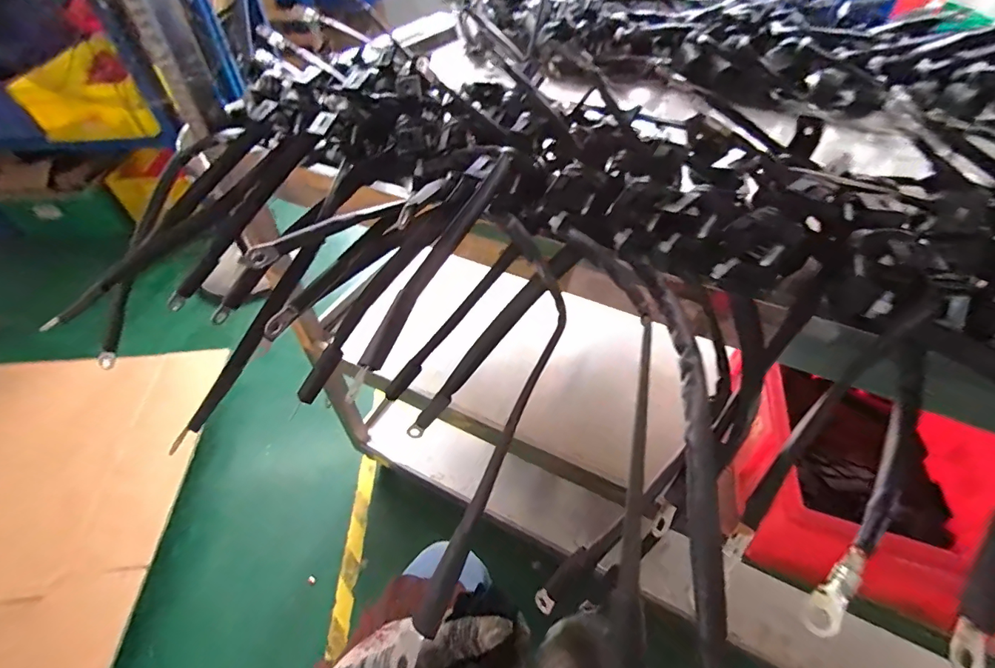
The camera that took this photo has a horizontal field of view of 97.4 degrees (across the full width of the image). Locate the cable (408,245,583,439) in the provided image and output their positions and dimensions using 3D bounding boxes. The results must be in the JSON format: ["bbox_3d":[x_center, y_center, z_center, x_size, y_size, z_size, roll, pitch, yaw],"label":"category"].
[{"bbox_3d":[-0.012,0.017,0.430,0.023,0.251,0.017,18,30,-45],"label":"cable"}]

